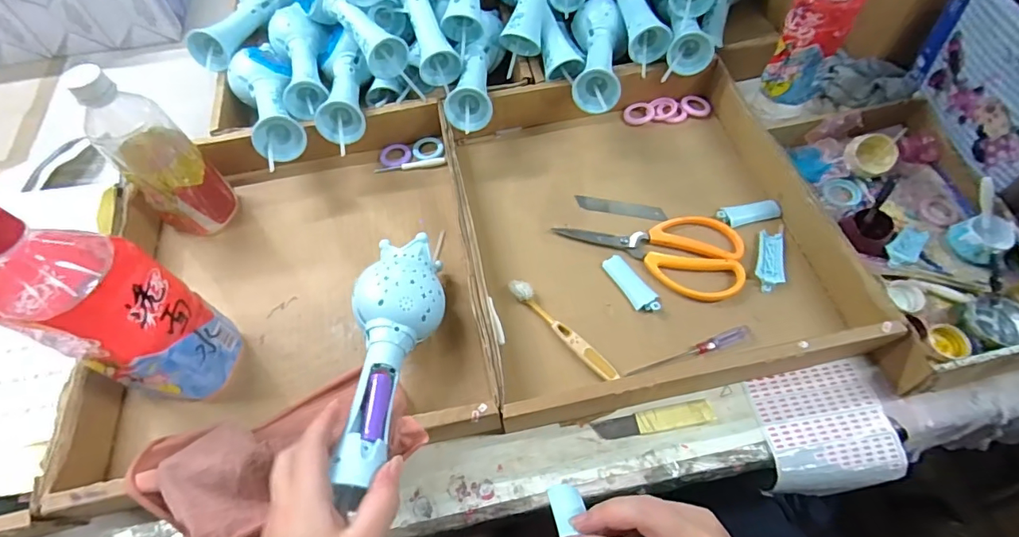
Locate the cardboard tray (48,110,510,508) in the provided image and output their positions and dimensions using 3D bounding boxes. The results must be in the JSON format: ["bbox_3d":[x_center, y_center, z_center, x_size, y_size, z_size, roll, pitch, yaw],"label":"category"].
[{"bbox_3d":[-0.210,0.003,0.485,0.350,0.060,0.377,-11,60,-4],"label":"cardboard tray"}]

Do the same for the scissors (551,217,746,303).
[{"bbox_3d":[0.151,-0.030,0.504,0.181,0.011,0.090,26,64,17],"label":"scissors"}]

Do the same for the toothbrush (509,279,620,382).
[{"bbox_3d":[0.049,0.056,0.461,0.018,0.010,0.132,-39,66,-18],"label":"toothbrush"}]

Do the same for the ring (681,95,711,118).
[{"bbox_3d":[0.236,-0.206,0.616,0.036,0.005,0.038,-1,60,2],"label":"ring"}]

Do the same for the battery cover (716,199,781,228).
[{"bbox_3d":[0.259,-0.061,0.528,0.071,0.014,0.026,-17,61,-7],"label":"battery cover"}]

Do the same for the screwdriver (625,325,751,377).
[{"bbox_3d":[0.166,0.076,0.445,0.120,0.010,0.011,-18,61,-8],"label":"screwdriver"}]

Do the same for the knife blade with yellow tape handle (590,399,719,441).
[{"bbox_3d":[0.125,0.131,0.420,0.100,0.012,0.021,-9,60,-2],"label":"knife blade with yellow tape handle"}]

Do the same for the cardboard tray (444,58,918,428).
[{"bbox_3d":[0.129,-0.056,0.503,0.336,0.052,0.371,-11,60,-4],"label":"cardboard tray"}]

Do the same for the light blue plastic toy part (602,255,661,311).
[{"bbox_3d":[0.120,0.015,0.483,0.025,0.007,0.071,-31,63,-15],"label":"light blue plastic toy part"}]

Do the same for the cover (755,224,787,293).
[{"bbox_3d":[0.267,-0.014,0.494,0.027,0.005,0.087,15,62,11],"label":"cover"}]

